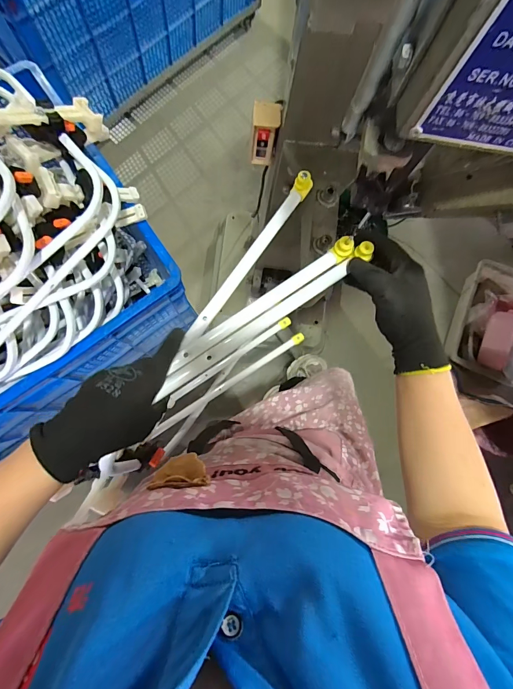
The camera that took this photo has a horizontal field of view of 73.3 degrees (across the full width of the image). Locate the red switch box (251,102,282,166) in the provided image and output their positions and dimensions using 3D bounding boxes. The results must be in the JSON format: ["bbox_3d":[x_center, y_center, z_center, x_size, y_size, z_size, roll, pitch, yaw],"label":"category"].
[{"bbox_3d":[0.015,-0.391,0.644,0.047,0.109,0.052,4,81,-4],"label":"red switch box"}]

